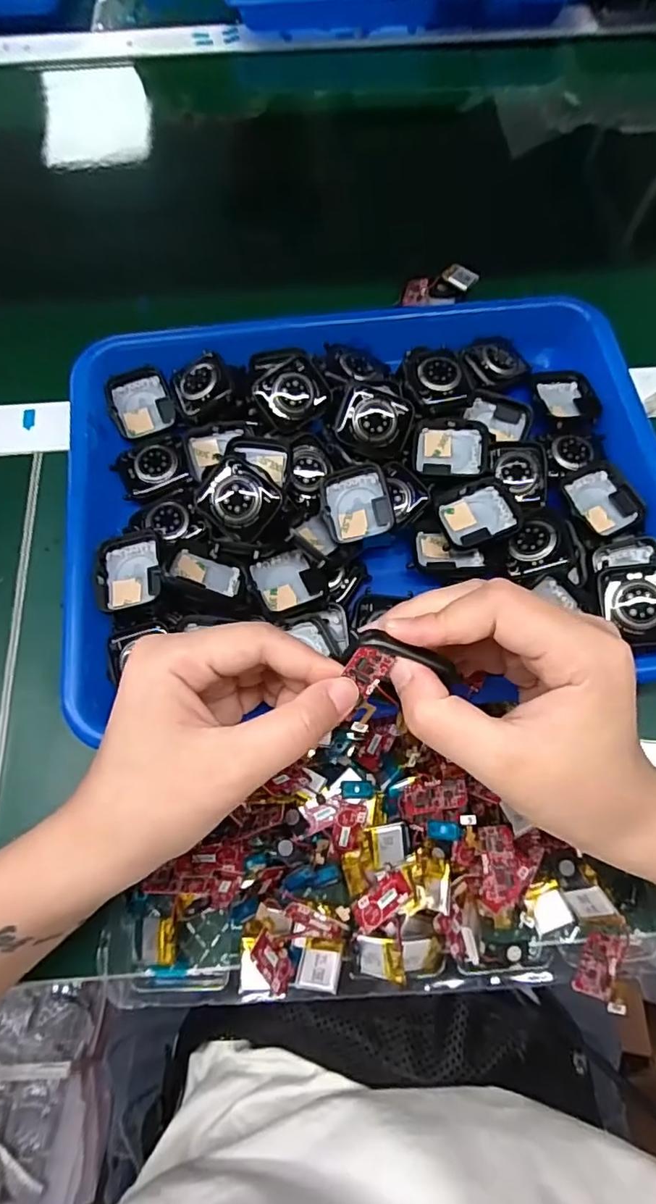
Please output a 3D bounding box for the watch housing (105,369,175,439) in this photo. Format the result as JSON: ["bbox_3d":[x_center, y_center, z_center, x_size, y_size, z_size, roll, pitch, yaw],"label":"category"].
[{"bbox_3d":[-0.114,-0.120,0.335,0.036,0.011,0.040,-23,87,-14],"label":"watch housing"}]

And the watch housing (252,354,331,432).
[{"bbox_3d":[-0.021,-0.120,0.317,0.041,0.009,0.036,-39,97,-9],"label":"watch housing"}]

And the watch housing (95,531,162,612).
[{"bbox_3d":[-0.102,-0.018,0.284,0.035,0.014,0.043,-5,69,-2],"label":"watch housing"}]

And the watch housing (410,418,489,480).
[{"bbox_3d":[0.070,-0.088,0.315,0.043,0.011,0.035,6,70,3],"label":"watch housing"}]

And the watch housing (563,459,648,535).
[{"bbox_3d":[0.151,-0.057,0.306,0.037,0.009,0.041,-22,71,-8],"label":"watch housing"}]

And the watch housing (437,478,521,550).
[{"bbox_3d":[0.082,-0.049,0.301,0.040,0.009,0.034,-16,70,-6],"label":"watch housing"}]

